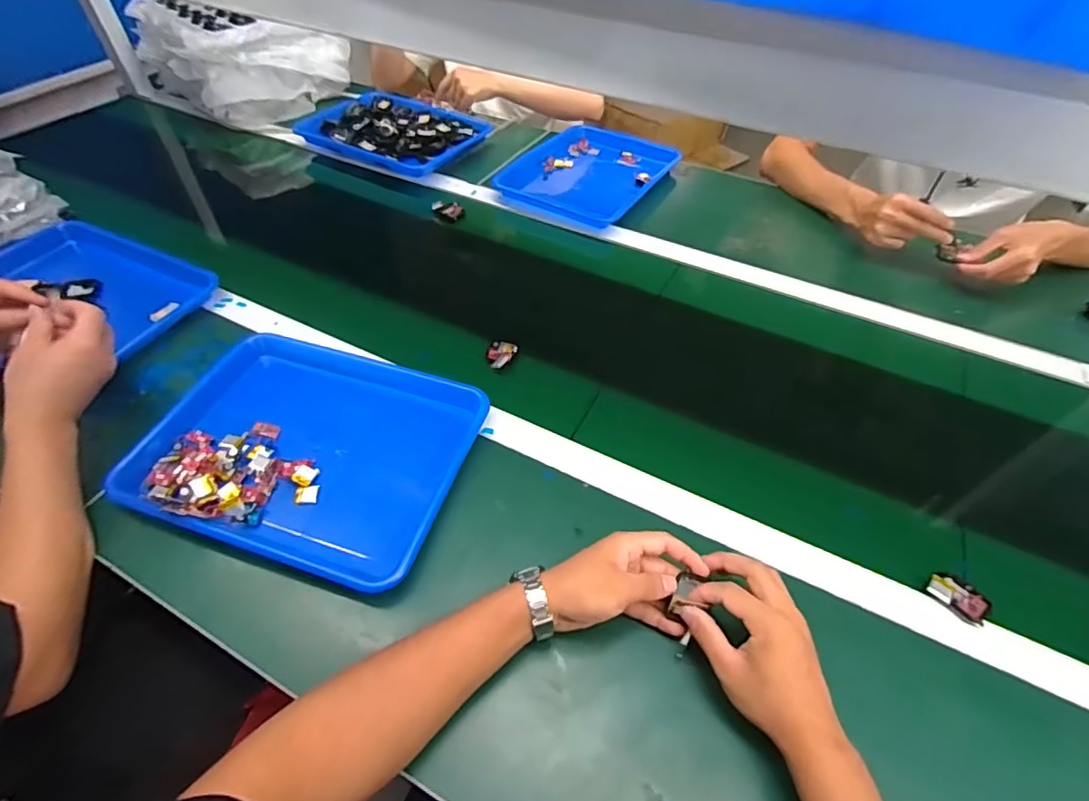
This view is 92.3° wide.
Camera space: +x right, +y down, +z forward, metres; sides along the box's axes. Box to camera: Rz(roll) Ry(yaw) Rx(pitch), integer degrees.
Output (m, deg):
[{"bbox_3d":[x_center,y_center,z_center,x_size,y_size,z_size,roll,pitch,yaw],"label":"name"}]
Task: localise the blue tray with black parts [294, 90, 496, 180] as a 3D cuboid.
[{"bbox_3d":[-0.312,-0.551,1.058,0.366,0.038,0.242,19,53,13],"label":"blue tray with black parts"}]

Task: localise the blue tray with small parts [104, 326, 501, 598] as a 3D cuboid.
[{"bbox_3d":[-0.253,0.054,0.582,0.335,0.056,0.261,13,52,9],"label":"blue tray with small parts"}]

